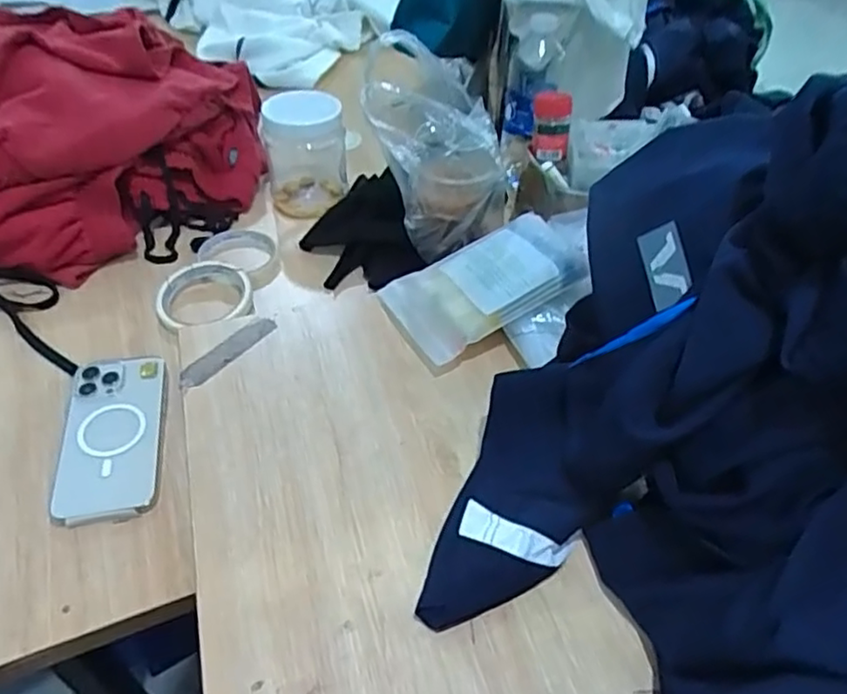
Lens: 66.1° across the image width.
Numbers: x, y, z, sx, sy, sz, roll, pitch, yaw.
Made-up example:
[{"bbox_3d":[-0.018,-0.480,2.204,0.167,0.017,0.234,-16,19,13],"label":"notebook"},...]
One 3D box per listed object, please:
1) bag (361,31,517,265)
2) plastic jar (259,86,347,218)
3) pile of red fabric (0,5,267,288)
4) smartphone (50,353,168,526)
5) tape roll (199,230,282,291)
[{"bbox_3d":[0.018,-0.181,0.647,0.144,0.190,0.076,-5,46,-7],"label":"bag"},{"bbox_3d":[-0.142,-0.237,0.786,0.094,0.131,0.095,1,45,-1],"label":"plastic jar"},{"bbox_3d":[-0.432,-0.245,0.752,0.406,0.167,0.342,14,46,11],"label":"pile of red fabric"},{"bbox_3d":[-0.260,0.072,0.548,0.082,0.015,0.158,-6,46,-9],"label":"smartphone"},{"bbox_3d":[-0.205,-0.104,0.734,0.097,0.023,0.097,1,45,-1],"label":"tape roll"}]

